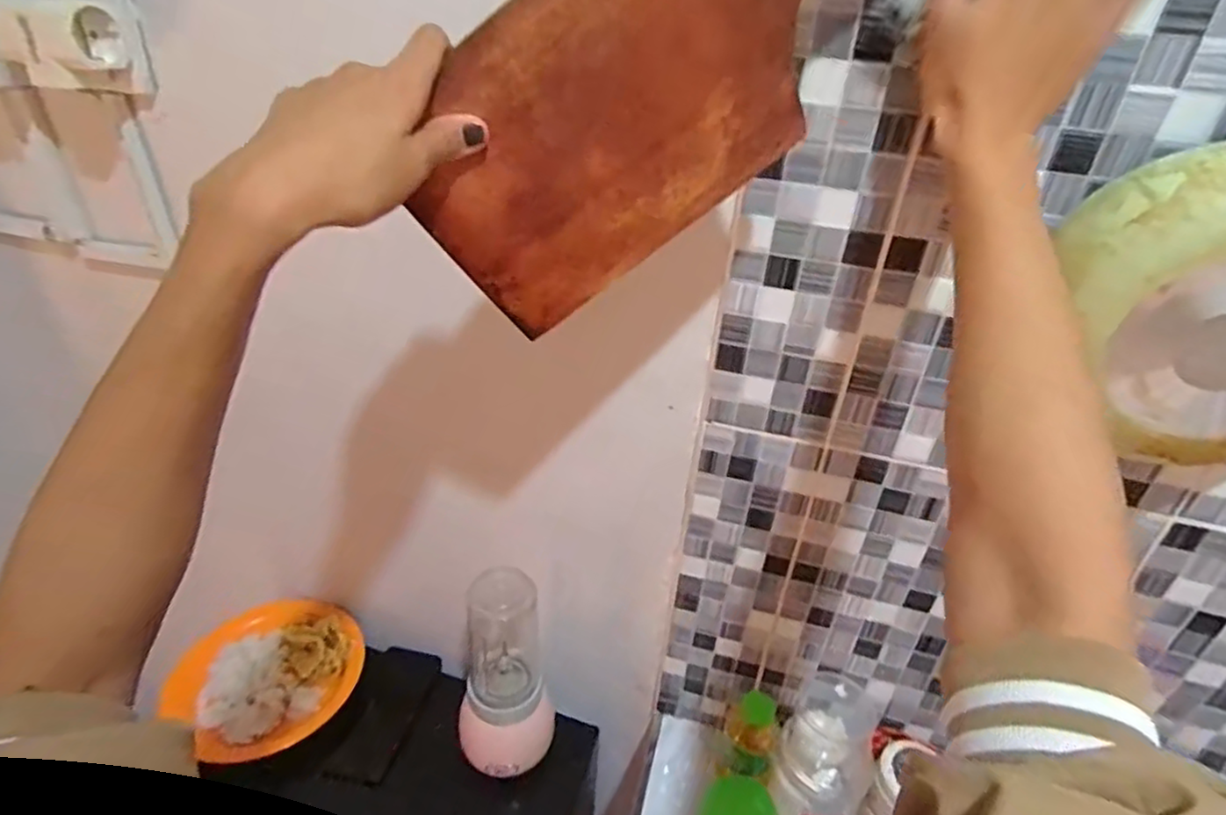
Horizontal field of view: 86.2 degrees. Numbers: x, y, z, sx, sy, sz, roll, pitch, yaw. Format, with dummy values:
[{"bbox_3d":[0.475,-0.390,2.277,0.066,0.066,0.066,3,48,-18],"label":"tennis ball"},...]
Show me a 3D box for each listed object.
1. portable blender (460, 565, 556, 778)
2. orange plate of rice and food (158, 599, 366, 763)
[{"bbox_3d":[-0.108,0.270,0.674,0.093,0.235,0.093,-1,32,-8],"label":"portable blender"},{"bbox_3d":[-0.399,0.306,0.763,0.195,0.039,0.185,3,32,-2],"label":"orange plate of rice and food"}]

